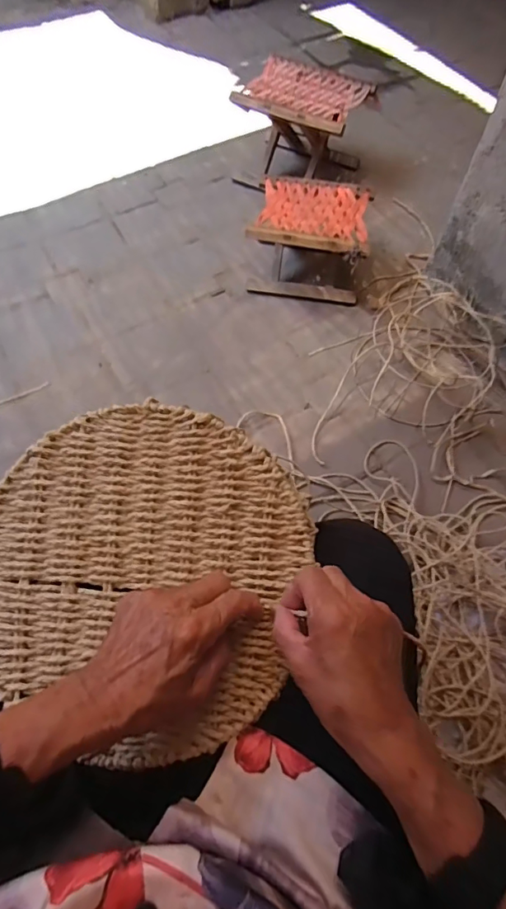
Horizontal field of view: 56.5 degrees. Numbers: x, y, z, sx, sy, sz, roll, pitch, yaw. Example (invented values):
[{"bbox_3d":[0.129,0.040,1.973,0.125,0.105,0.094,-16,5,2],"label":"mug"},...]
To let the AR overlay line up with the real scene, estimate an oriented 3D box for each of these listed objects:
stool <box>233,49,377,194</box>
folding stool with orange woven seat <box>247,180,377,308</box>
[{"bbox_3d":[0.138,-0.904,1.340,0.309,0.237,0.276,23,64,11],"label":"stool"},{"bbox_3d":[0.145,-0.523,1.171,0.267,0.183,0.231,14,62,6],"label":"folding stool with orange woven seat"}]

